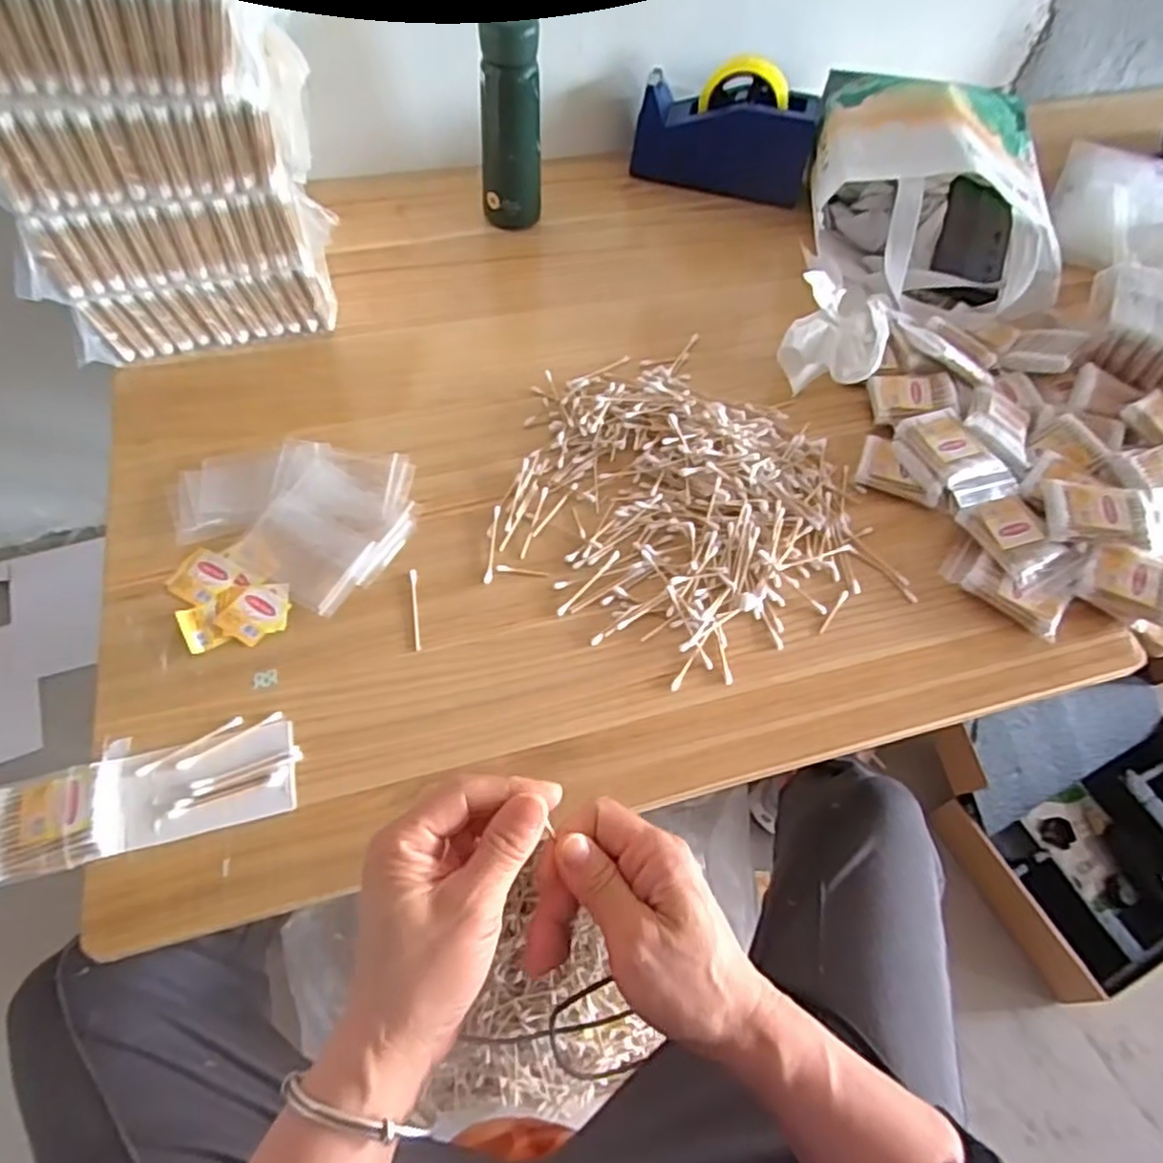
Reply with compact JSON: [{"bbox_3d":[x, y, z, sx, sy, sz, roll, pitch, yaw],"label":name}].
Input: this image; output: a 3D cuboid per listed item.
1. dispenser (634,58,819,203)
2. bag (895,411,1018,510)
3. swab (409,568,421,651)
[{"bbox_3d":[0.167,-0.519,0.832,0.202,0.116,0.056,15,58,6],"label":"dispenser"},{"bbox_3d":[0.321,-0.109,0.618,0.062,0.017,0.097,-19,61,-14],"label":"bag"},{"bbox_3d":[-0.128,0.021,0.559,0.006,0.004,0.073,-8,59,-8],"label":"swab"}]

